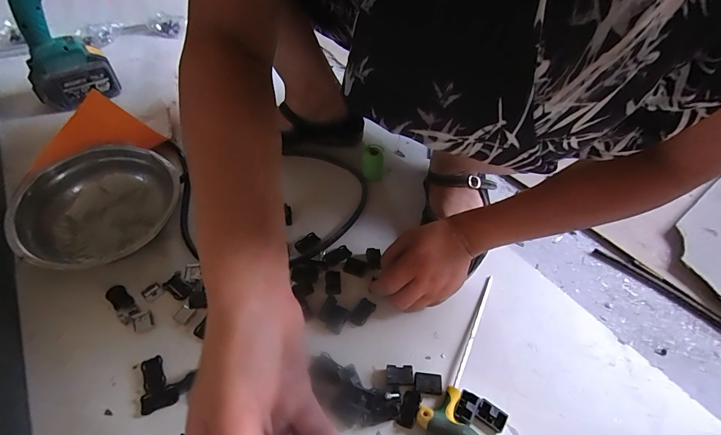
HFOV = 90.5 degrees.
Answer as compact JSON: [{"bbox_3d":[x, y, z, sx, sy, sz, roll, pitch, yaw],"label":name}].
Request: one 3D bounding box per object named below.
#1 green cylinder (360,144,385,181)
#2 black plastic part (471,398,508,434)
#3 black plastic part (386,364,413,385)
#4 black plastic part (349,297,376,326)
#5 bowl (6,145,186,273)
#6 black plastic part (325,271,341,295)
[{"bbox_3d":[0.018,-0.084,0.566,0.031,0.058,0.023,11,49,5],"label":"green cylinder"},{"bbox_3d":[0.127,0.198,0.352,0.030,0.012,0.026,28,53,19],"label":"black plastic part"},{"bbox_3d":[0.040,0.166,0.375,0.027,0.012,0.018,3,49,-2],"label":"black plastic part"},{"bbox_3d":[0.002,0.112,0.421,0.019,0.004,0.034,30,53,20],"label":"black plastic part"},{"bbox_3d":[-0.326,-0.011,0.463,0.175,0.068,0.168,2,49,-2],"label":"bowl"},{"bbox_3d":[-0.034,0.080,0.439,0.019,0.004,0.033,-1,49,-6],"label":"black plastic part"}]

